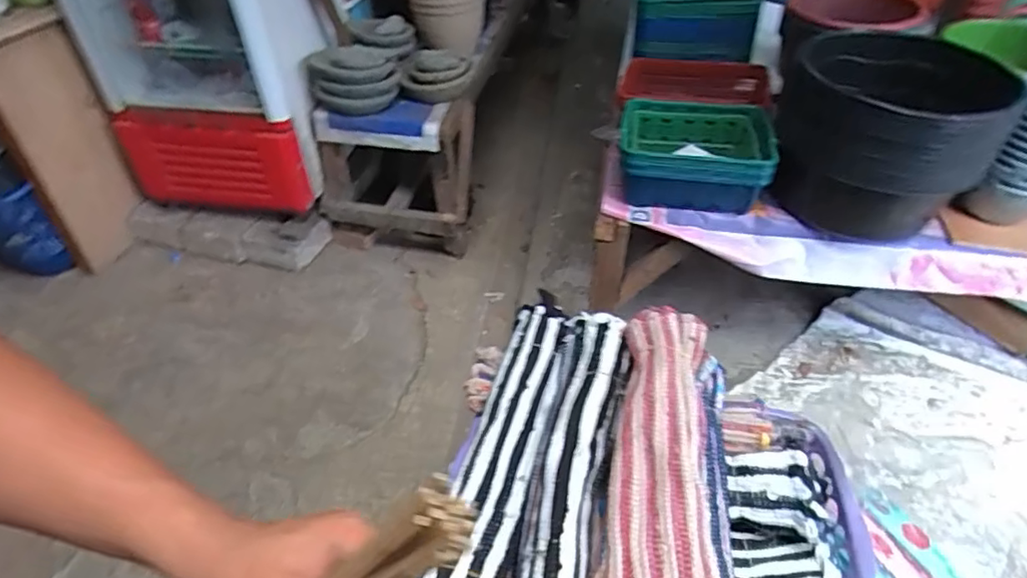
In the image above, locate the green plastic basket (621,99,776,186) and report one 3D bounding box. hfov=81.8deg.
[{"bbox_3d":[0.396,-0.318,1.301,0.318,0.099,0.243,9,43,11],"label":"green plastic basket"}]

